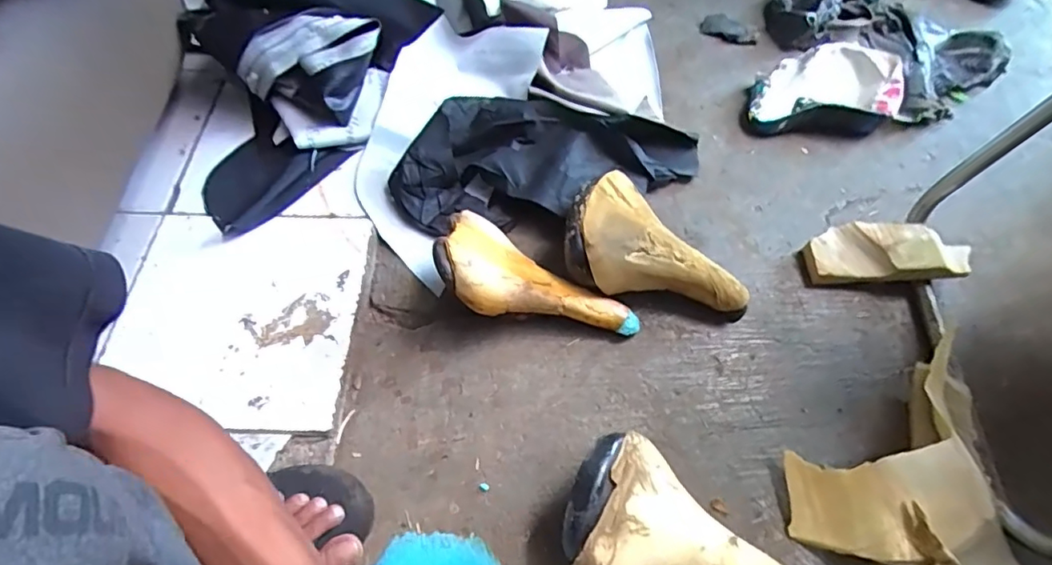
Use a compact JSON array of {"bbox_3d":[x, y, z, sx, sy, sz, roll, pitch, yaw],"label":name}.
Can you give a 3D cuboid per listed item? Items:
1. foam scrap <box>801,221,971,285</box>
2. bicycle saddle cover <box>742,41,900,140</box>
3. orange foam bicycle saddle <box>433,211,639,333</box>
[{"bbox_3d":[0.448,-0.034,0.690,0.176,0.053,0.070,2,59,3],"label":"foam scrap"},{"bbox_3d":[0.453,-0.296,0.846,0.225,0.055,0.165,6,59,5],"label":"bicycle saddle cover"},{"bbox_3d":[0.015,-0.003,0.644,0.244,0.046,0.120,22,59,-13],"label":"orange foam bicycle saddle"}]

